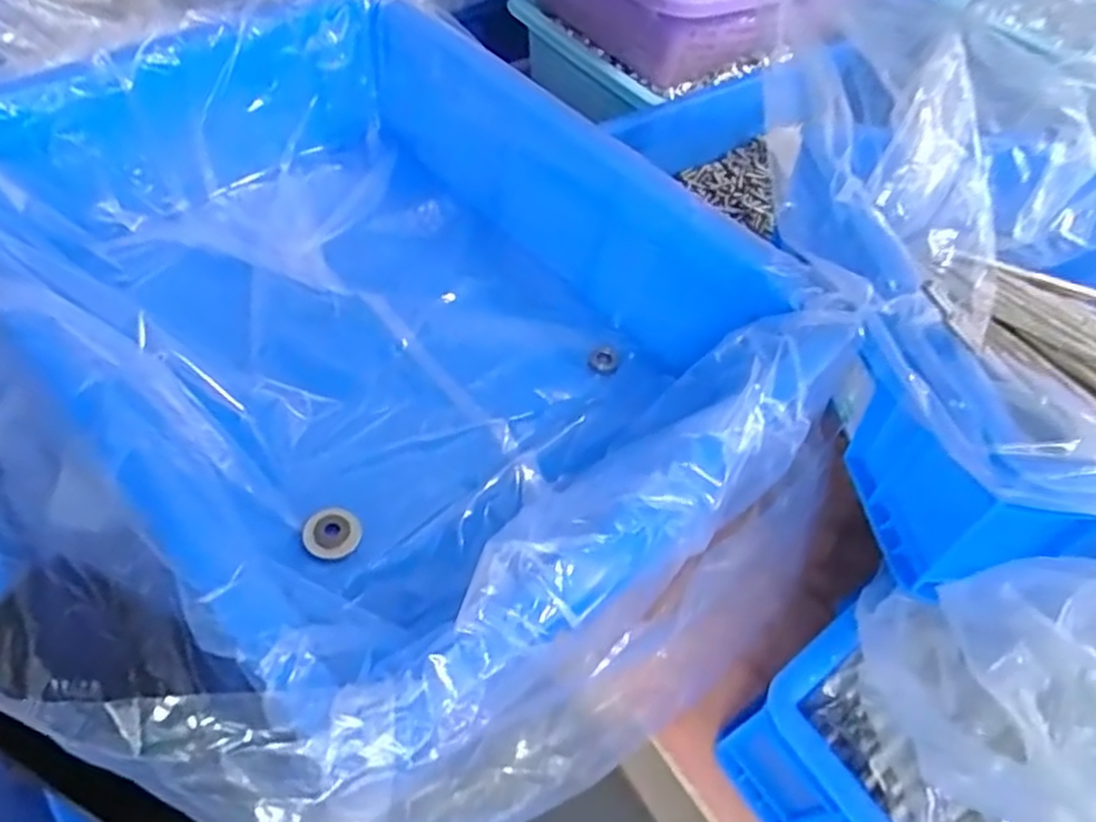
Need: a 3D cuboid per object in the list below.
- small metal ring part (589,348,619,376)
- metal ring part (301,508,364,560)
[{"bbox_3d":[0.036,-0.031,0.448,0.017,0.004,0.018,17,54,3],"label":"small metal ring part"},{"bbox_3d":[-0.111,0.063,0.366,0.028,0.007,0.027,4,54,-6],"label":"metal ring part"}]

